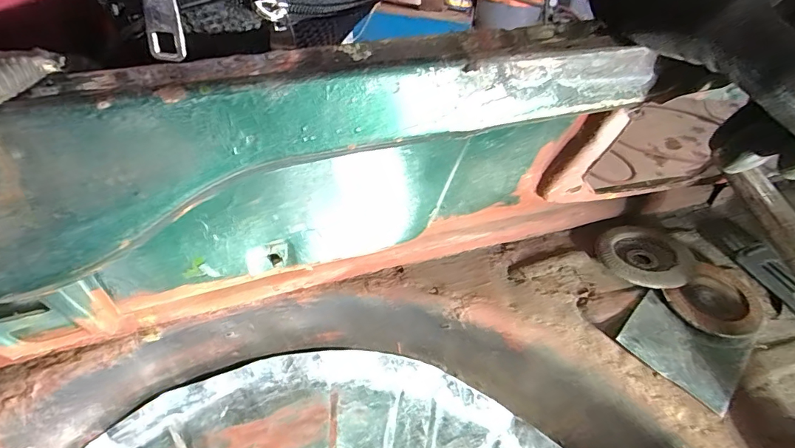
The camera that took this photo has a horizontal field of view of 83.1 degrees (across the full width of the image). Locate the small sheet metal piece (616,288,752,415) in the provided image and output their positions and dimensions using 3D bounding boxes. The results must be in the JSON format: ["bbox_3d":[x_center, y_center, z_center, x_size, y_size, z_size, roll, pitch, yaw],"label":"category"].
[{"bbox_3d":[0.239,0.101,0.376,0.086,0.007,0.077,36,52,26],"label":"small sheet metal piece"}]

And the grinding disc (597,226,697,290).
[{"bbox_3d":[0.240,0.030,0.434,0.085,0.018,0.082,2,41,-2],"label":"grinding disc"}]

